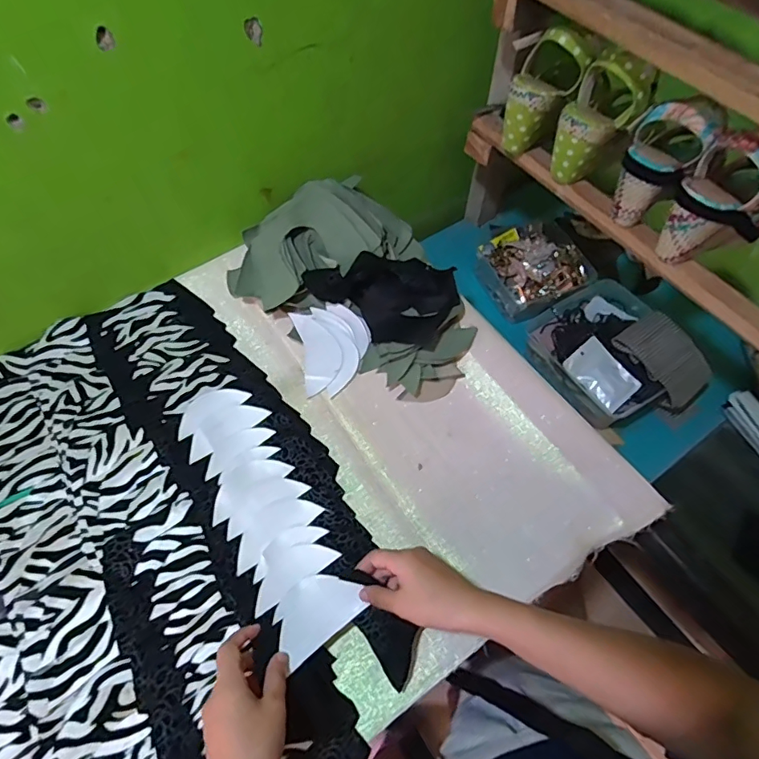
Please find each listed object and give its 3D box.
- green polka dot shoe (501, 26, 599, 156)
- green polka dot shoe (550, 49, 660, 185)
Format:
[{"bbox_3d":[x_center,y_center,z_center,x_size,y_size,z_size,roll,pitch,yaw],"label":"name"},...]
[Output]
[{"bbox_3d":[0.192,-0.362,0.632,0.090,0.145,0.065,46,36,20],"label":"green polka dot shoe"},{"bbox_3d":[0.245,-0.312,0.601,0.066,0.146,0.089,-11,59,-37],"label":"green polka dot shoe"}]

